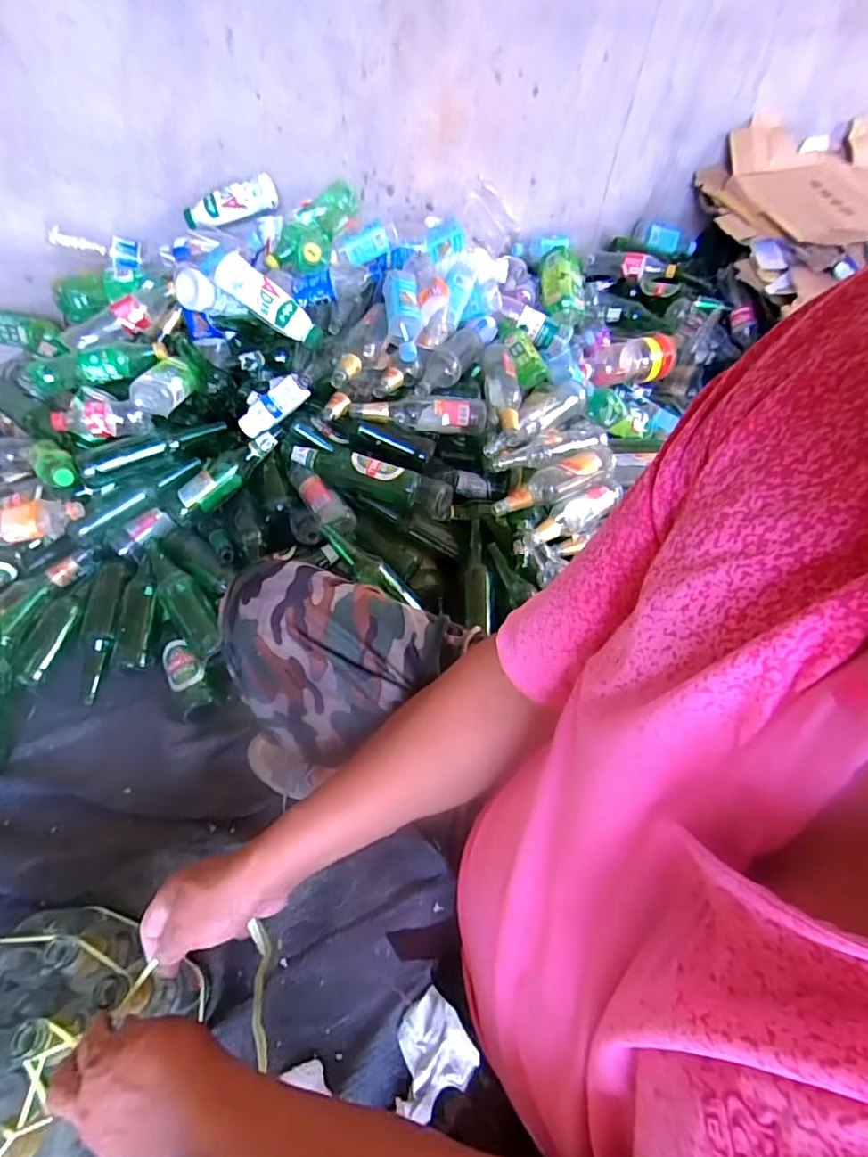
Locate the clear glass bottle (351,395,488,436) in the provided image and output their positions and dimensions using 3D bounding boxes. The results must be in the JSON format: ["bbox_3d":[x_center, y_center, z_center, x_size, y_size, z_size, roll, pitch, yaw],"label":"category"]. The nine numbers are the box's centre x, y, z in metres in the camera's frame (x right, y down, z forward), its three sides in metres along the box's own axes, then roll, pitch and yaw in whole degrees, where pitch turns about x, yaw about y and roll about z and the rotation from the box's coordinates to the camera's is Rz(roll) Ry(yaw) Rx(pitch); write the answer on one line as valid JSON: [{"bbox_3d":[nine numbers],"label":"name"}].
[{"bbox_3d":[-0.025,-0.314,1.031,0.258,0.063,0.054,0,54,-5],"label":"clear glass bottle"}]

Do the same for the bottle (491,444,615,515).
[{"bbox_3d":[0.227,-0.192,1.025,0.268,0.060,0.071,-19,58,-18],"label":"bottle"}]

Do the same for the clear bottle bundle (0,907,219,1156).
[{"bbox_3d":[-0.400,0.459,0.567,0.221,0.219,0.174,22,55,11],"label":"clear bottle bundle"}]

